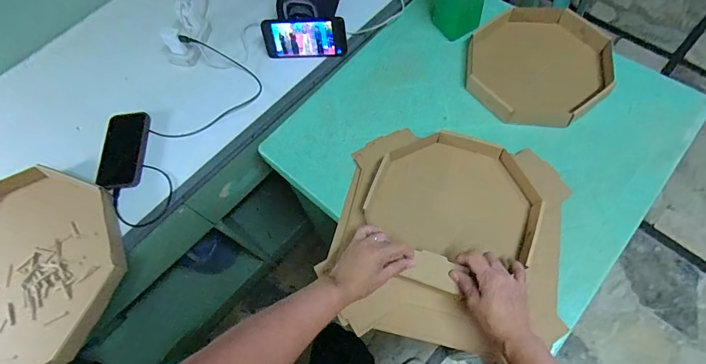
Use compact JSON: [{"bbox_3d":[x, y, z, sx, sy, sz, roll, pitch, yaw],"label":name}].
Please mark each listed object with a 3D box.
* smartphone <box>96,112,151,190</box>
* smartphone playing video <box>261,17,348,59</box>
[{"bbox_3d":[-0.437,-0.061,0.711,0.079,0.015,0.151,-1,77,1],"label":"smartphone"},{"bbox_3d":[-0.097,-0.288,0.756,0.164,0.076,0.013,1,42,6],"label":"smartphone playing video"}]

